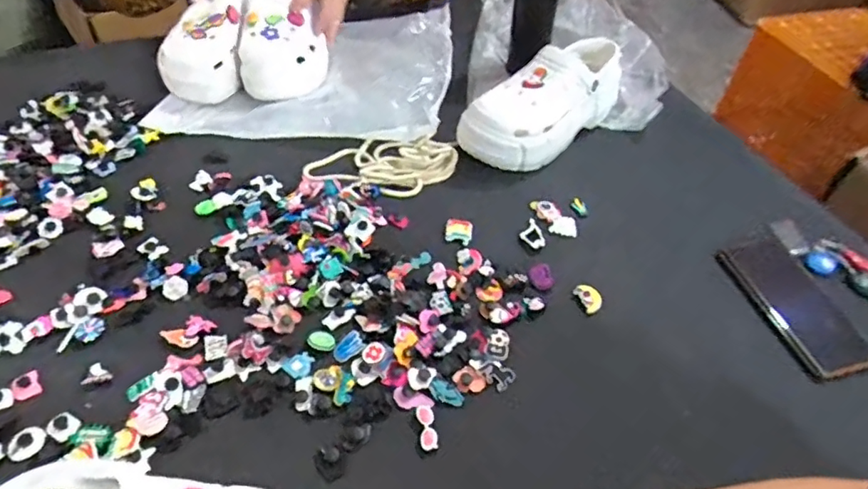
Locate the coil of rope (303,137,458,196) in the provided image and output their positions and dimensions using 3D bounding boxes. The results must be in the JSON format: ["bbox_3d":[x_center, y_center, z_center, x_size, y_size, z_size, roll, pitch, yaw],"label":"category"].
[{"bbox_3d":[-0.064,-0.107,0.685,0.181,0.025,0.101,0,47,-1],"label":"coil of rope"}]

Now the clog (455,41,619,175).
[{"bbox_3d":[0.154,-0.192,0.715,0.256,0.102,0.090,-34,56,-28],"label":"clog"}]

